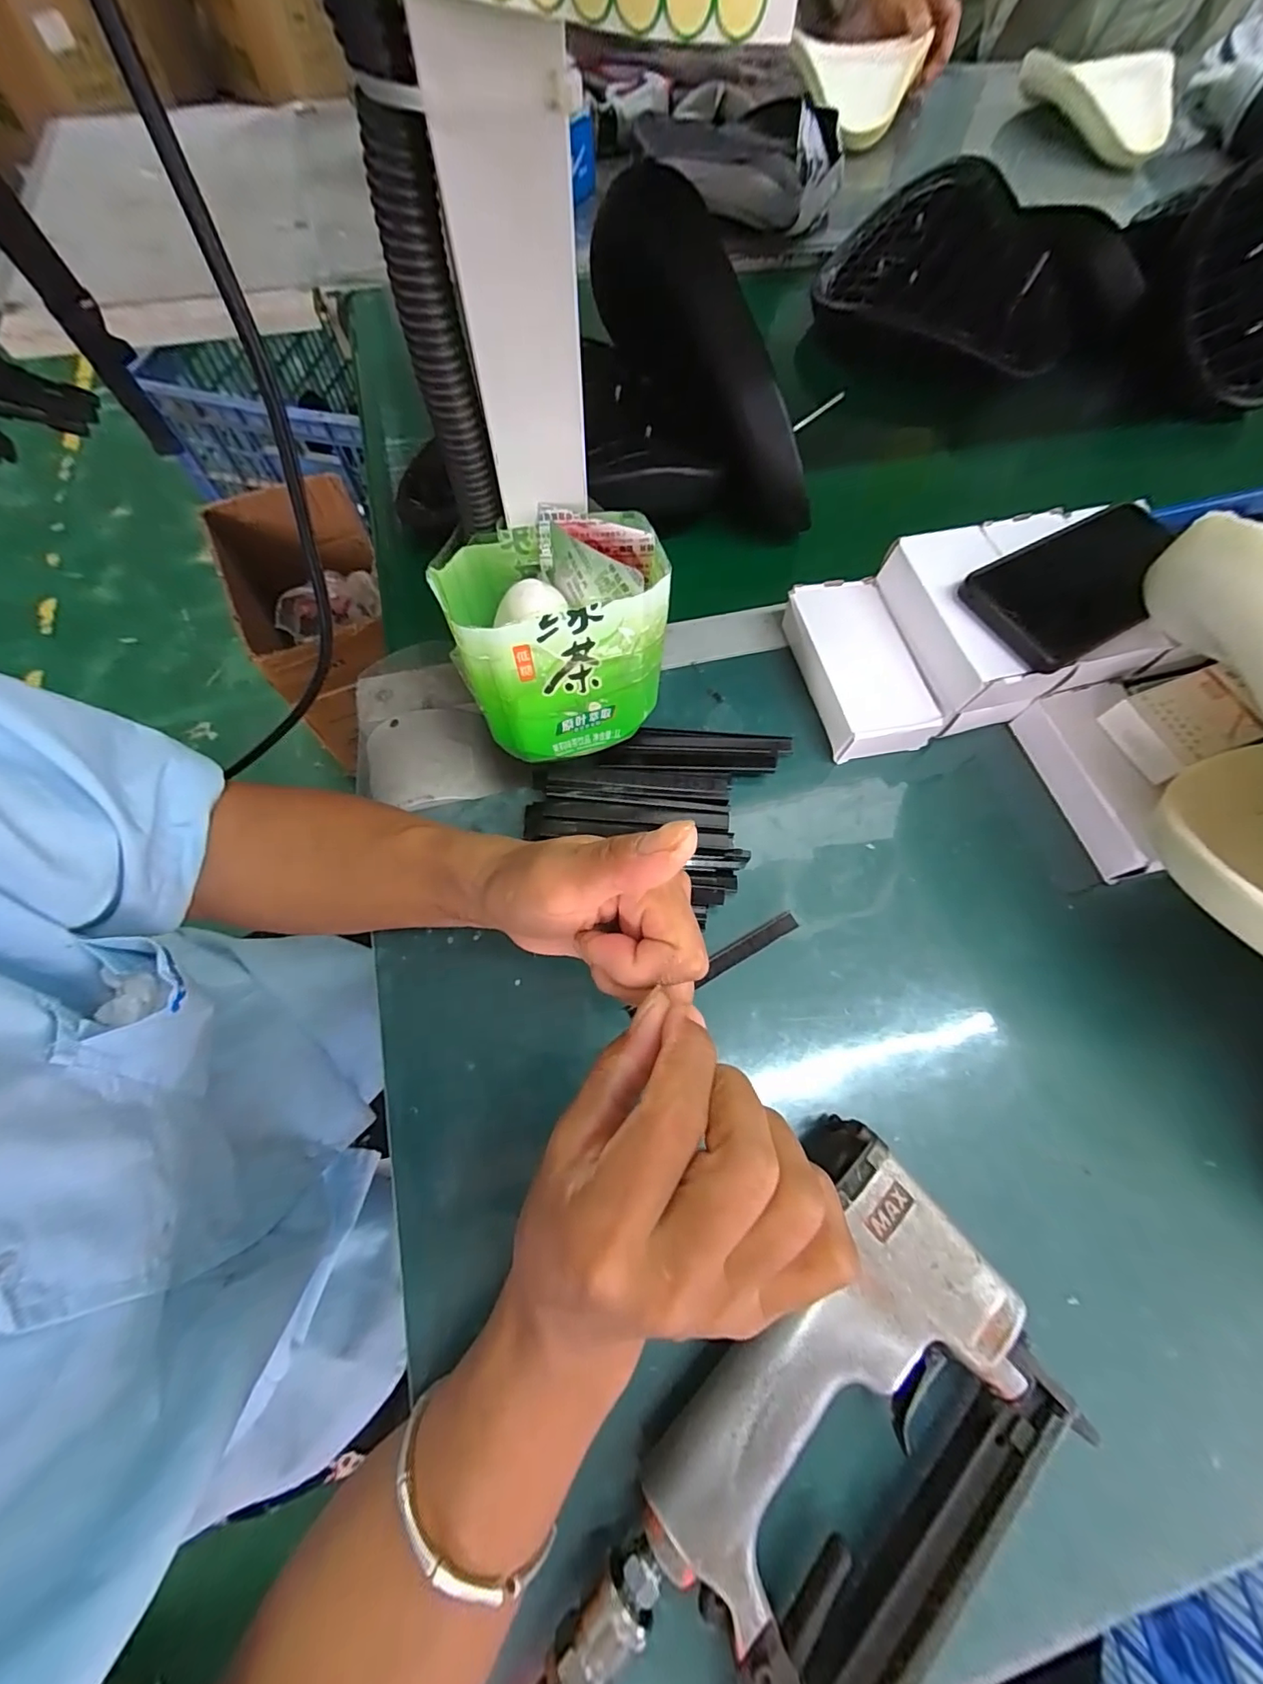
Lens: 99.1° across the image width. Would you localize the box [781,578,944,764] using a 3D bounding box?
[{"bbox_3d":[0.155,-0.121,0.373,0.072,0.035,0.125,-11,68,-6],"label":"box"}]

